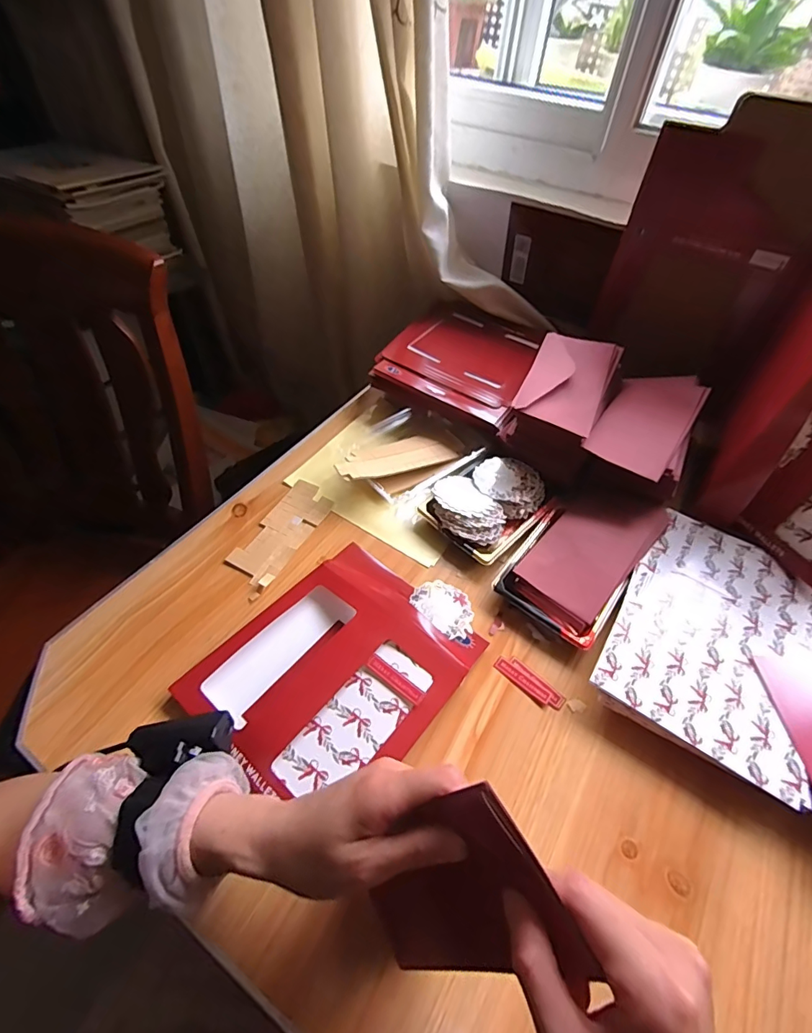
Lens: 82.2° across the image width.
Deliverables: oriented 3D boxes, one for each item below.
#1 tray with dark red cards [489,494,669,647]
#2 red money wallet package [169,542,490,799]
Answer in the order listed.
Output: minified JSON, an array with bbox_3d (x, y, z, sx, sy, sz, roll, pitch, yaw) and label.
[{"bbox_3d":[0.199,0.042,0.531,0.115,0.045,0.201,33,56,22],"label":"tray with dark red cards"},{"bbox_3d":[-0.063,0.140,0.443,0.192,0.024,0.227,36,57,24],"label":"red money wallet package"}]

